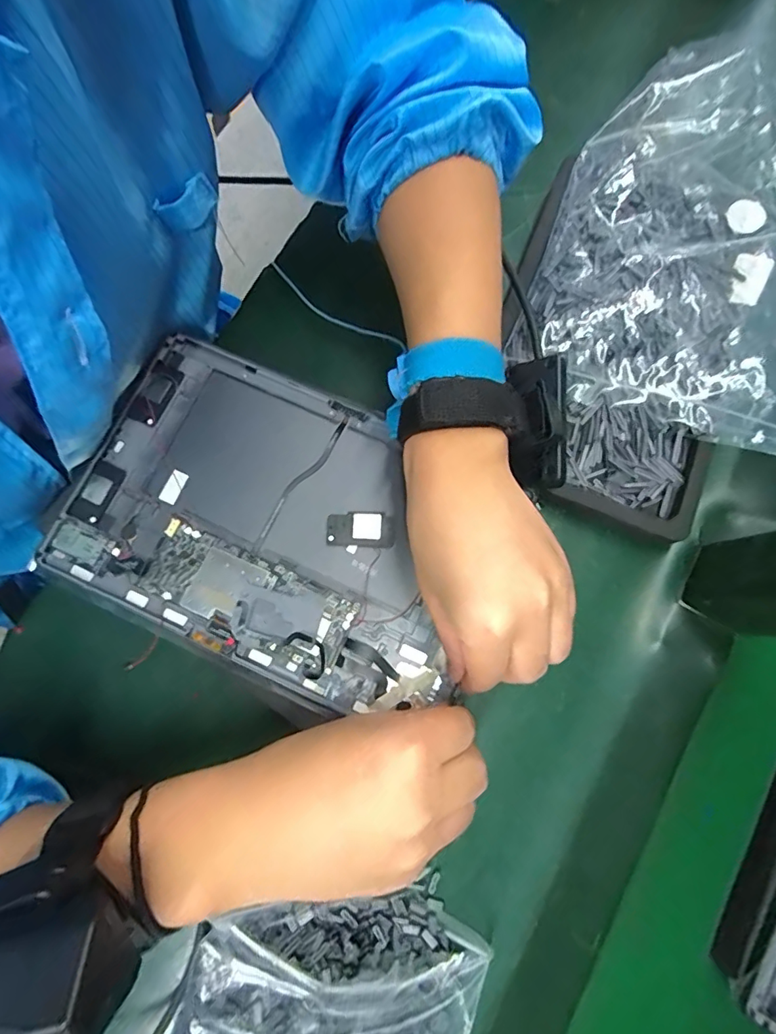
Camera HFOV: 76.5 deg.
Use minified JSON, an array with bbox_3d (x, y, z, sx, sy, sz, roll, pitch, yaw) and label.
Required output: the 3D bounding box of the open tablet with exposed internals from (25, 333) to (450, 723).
[{"bbox_3d":[-0.068,0.007,0.294,0.236,0.009,0.174,25,80,4],"label":"open tablet with exposed internals"}]

